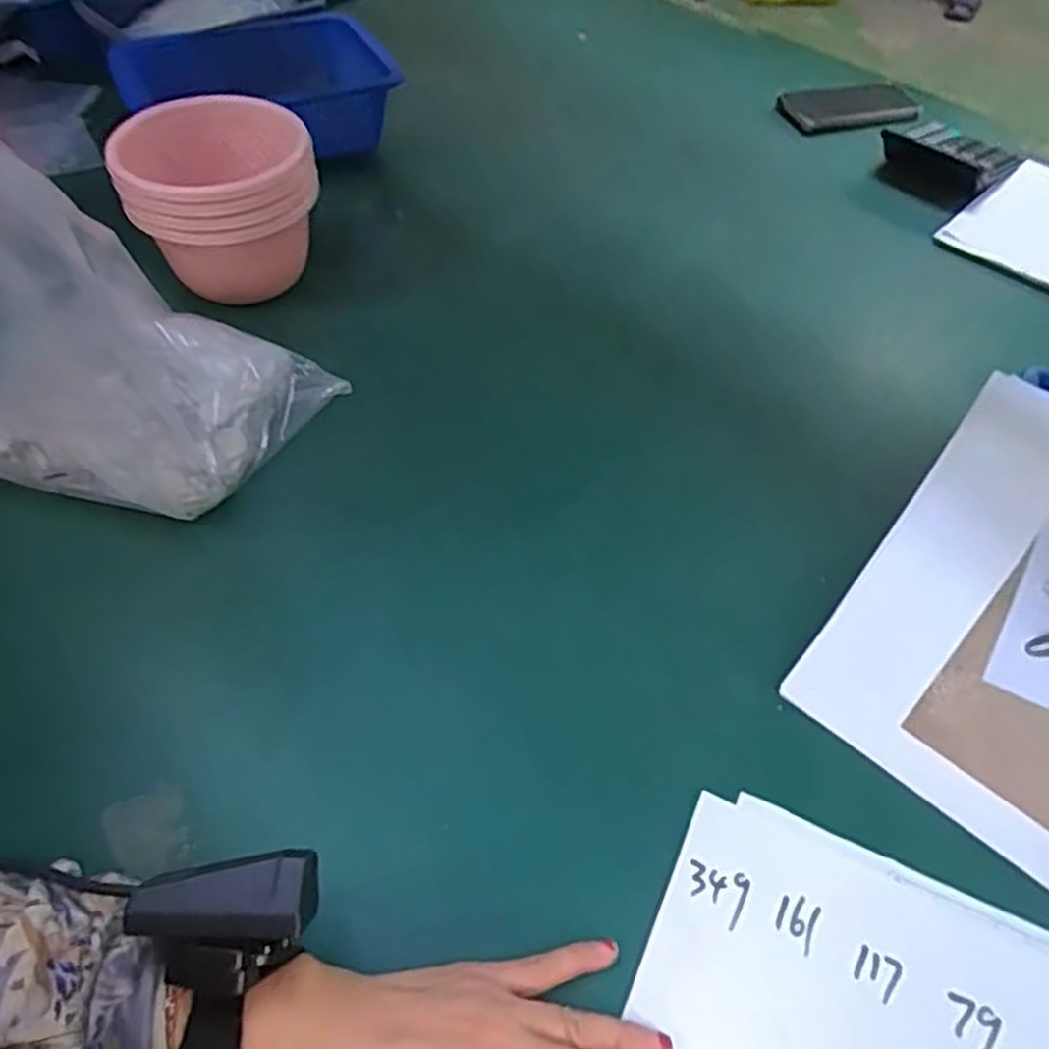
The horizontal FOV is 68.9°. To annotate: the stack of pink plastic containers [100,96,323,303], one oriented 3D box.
[{"bbox_3d":[-0.236,-0.247,0.613,0.144,0.121,0.122,-11,53,-12],"label":"stack of pink plastic containers"}]

